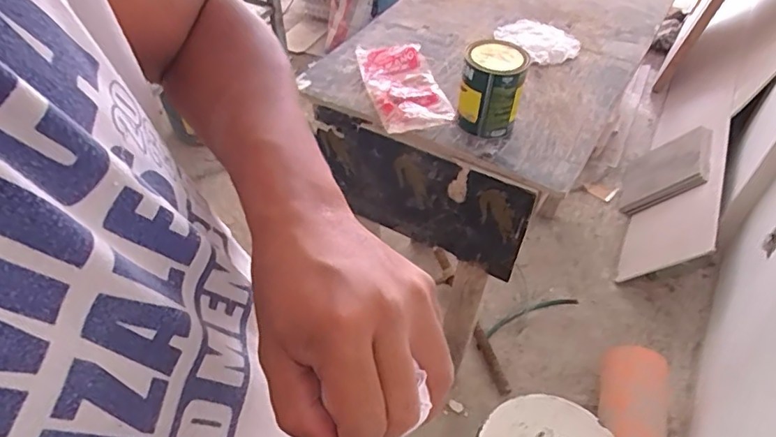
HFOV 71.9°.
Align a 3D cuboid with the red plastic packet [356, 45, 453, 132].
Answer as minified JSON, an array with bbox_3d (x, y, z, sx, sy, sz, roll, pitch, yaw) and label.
[{"bbox_3d":[0.028,-0.253,1.006,0.127,0.021,0.268,-10,49,-10],"label":"red plastic packet"}]

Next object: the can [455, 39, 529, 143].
[{"bbox_3d":[0.171,-0.216,0.894,0.097,0.122,0.112,7,48,6],"label":"can"}]

